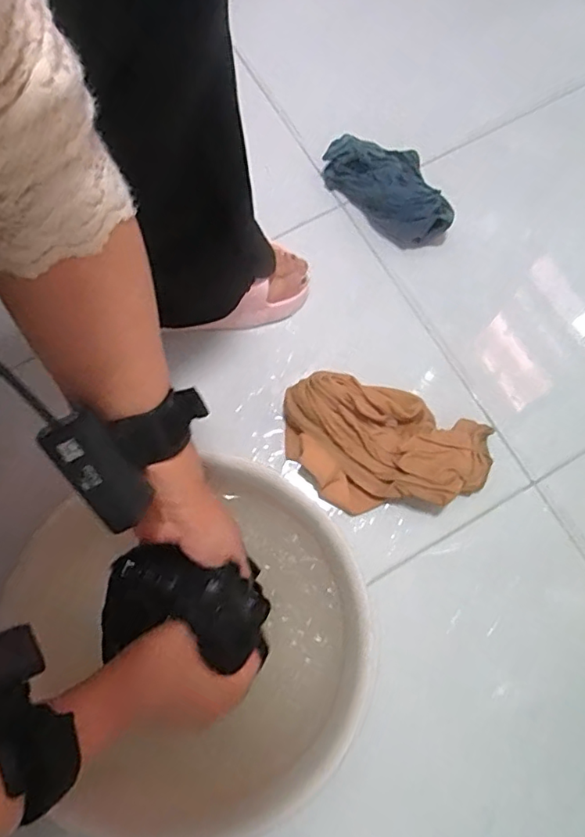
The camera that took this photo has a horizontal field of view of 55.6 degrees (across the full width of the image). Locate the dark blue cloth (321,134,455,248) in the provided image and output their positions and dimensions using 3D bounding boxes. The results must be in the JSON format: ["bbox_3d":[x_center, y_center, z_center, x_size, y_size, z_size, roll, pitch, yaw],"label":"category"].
[{"bbox_3d":[0.118,-0.276,0.668,0.169,0.065,0.081,42,78,12],"label":"dark blue cloth"}]

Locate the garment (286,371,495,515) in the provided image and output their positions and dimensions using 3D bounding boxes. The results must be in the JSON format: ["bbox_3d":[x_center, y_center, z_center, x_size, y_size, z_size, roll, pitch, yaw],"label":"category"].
[{"bbox_3d":[0.100,0.022,0.576,0.212,0.073,0.137,0,73,1],"label":"garment"}]

